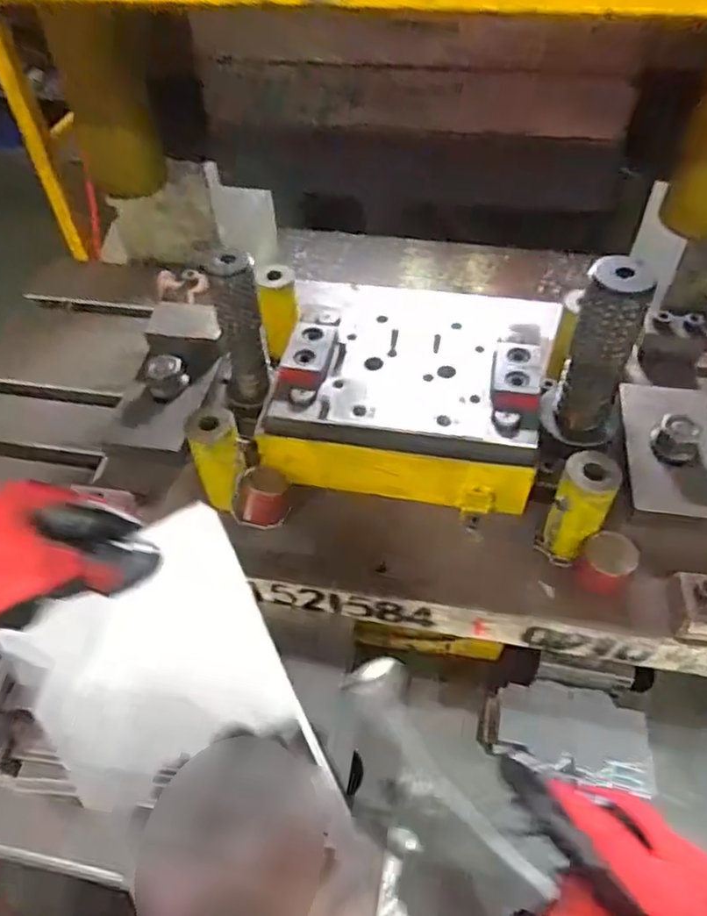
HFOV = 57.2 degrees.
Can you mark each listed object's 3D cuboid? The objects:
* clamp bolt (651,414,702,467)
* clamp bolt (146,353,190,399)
[{"bbox_3d":[0.284,-0.016,0.571,0.039,0.026,0.036,-1,50,1],"label":"clamp bolt"},{"bbox_3d":[-0.184,-0.081,0.640,0.036,0.030,0.031,-12,51,-8],"label":"clamp bolt"}]

